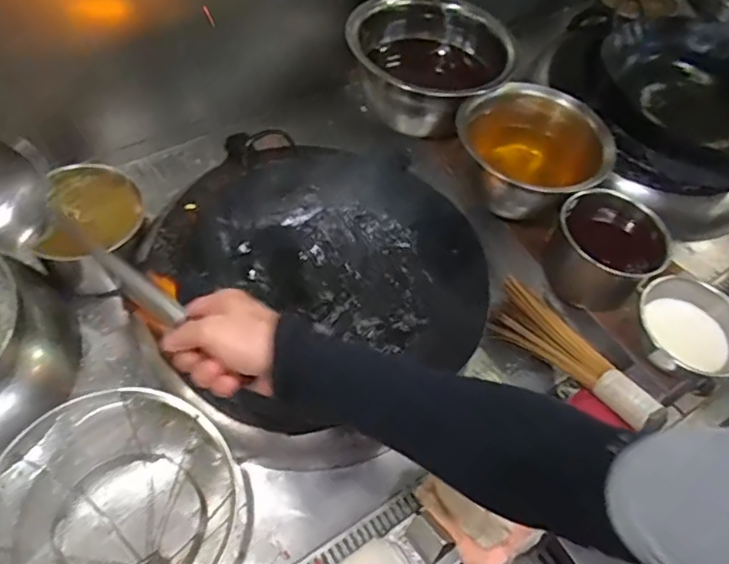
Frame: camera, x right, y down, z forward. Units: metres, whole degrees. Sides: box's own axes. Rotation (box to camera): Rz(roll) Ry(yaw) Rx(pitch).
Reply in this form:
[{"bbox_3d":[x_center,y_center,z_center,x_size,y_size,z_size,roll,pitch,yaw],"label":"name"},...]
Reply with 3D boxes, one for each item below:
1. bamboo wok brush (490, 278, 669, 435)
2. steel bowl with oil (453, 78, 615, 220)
[{"bbox_3d":[0.314,0.103,0.884,0.090,0.065,0.300,-28,48,-22],"label":"bamboo wok brush"},{"bbox_3d":[0.283,-0.220,1.049,0.249,0.155,0.243,3,56,-4],"label":"steel bowl with oil"}]

